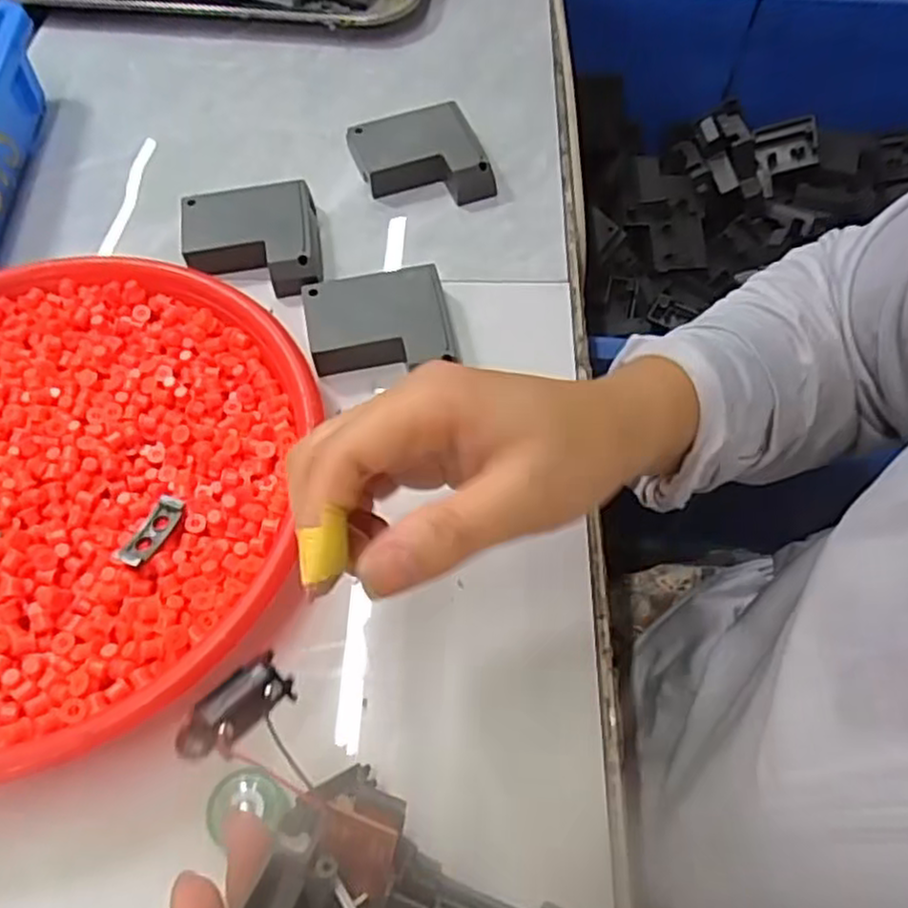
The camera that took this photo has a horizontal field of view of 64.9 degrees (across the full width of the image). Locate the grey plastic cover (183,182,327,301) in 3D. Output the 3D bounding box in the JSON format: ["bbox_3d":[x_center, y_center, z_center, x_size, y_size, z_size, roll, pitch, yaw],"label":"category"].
[{"bbox_3d":[-0.117,-0.123,0.417,0.076,0.023,0.075,-8,59,-6],"label":"grey plastic cover"}]

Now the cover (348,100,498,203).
[{"bbox_3d":[-0.021,-0.187,0.452,0.072,0.026,0.076,-19,61,-12],"label":"cover"}]

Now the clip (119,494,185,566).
[{"bbox_3d":[-0.128,0.033,0.308,0.014,0.009,0.036,21,61,11],"label":"clip"}]

